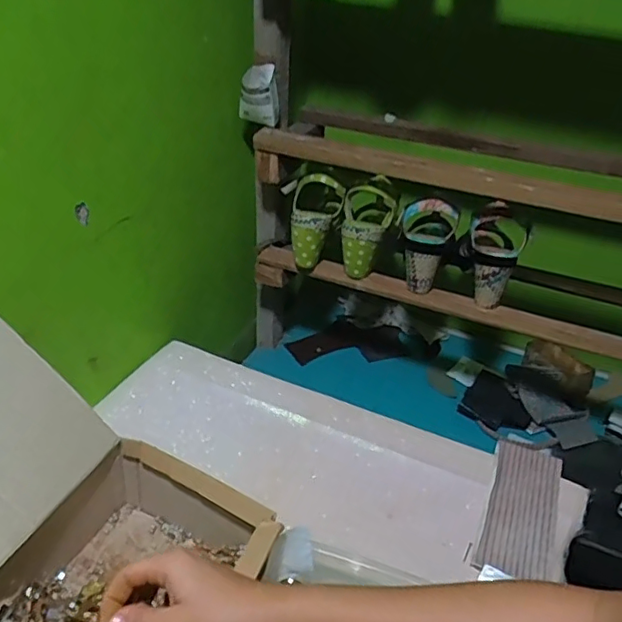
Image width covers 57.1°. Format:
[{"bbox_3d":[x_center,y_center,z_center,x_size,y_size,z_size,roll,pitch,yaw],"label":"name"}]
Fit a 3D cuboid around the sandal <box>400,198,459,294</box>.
[{"bbox_3d":[0.167,-0.102,0.835,0.077,0.125,0.082,10,33,9],"label":"sandal"}]

